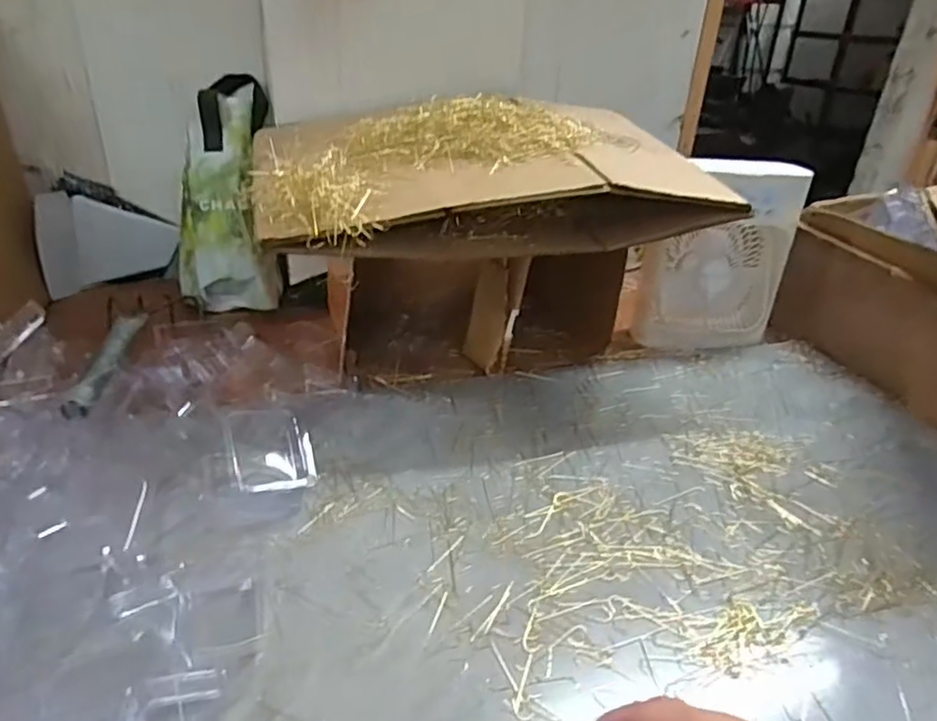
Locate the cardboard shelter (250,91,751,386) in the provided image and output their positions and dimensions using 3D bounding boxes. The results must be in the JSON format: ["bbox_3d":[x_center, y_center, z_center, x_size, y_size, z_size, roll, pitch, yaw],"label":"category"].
[{"bbox_3d":[0.017,-0.131,0.772,0.482,0.296,0.264,-7,32,-20],"label":"cardboard shelter"}]

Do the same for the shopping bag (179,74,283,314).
[{"bbox_3d":[-0.328,-0.231,0.890,0.120,0.319,0.079,0,3,-9],"label":"shopping bag"}]

